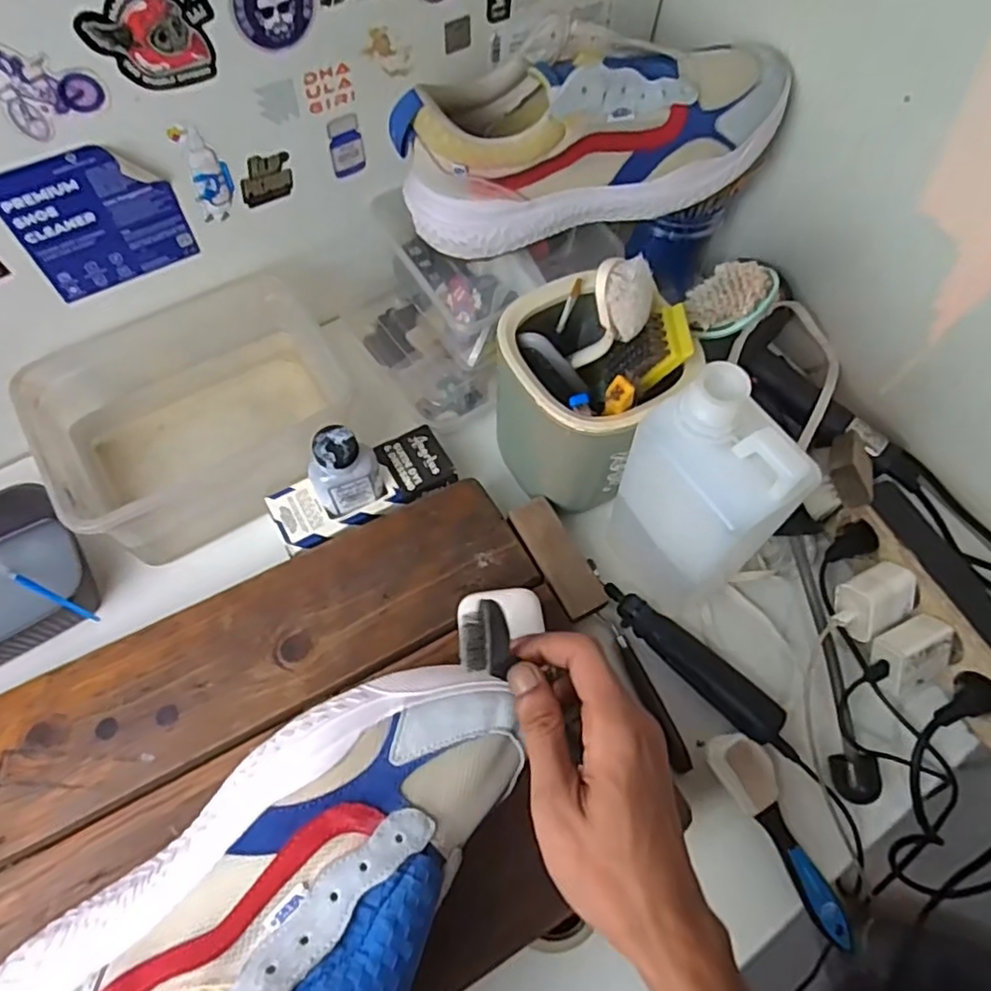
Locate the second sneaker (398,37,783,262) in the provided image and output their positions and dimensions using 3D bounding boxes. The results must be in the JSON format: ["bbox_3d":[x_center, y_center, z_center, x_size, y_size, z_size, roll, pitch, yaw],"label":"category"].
[{"bbox_3d":[0.074,-0.263,0.480,0.292,0.093,0.097,-10,65,-8],"label":"second sneaker"}]

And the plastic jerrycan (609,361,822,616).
[{"bbox_3d":[0.132,0.005,0.423,0.063,0.206,0.089,-29,69,-16],"label":"plastic jerrycan"}]

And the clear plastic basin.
[{"bbox_3d":[-0.222,-0.065,0.506,0.213,0.085,0.159,-29,69,-16],"label":"clear plastic basin"}]

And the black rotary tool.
[{"bbox_3d":[0.139,0.115,0.472,0.030,0.025,0.179,-40,72,-20],"label":"black rotary tool"}]

